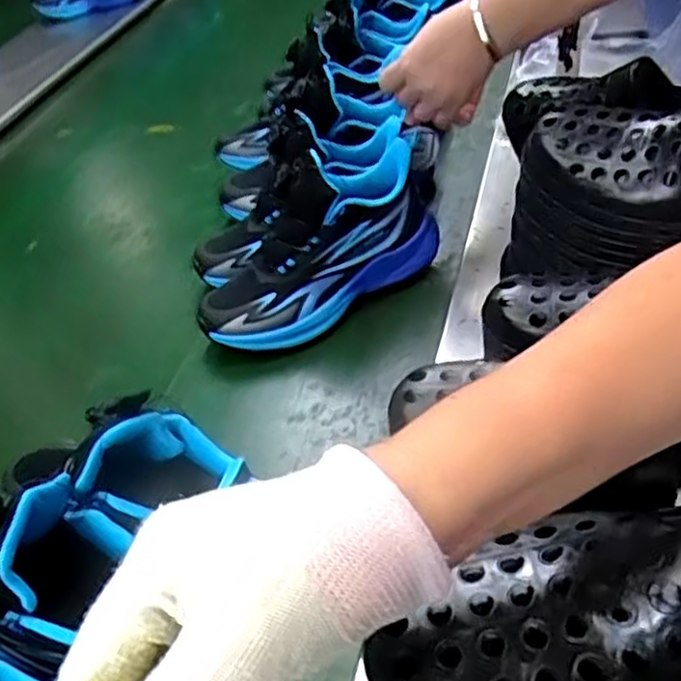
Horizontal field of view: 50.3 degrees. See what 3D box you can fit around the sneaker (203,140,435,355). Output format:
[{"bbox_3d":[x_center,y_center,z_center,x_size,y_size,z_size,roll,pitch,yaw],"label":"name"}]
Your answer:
[{"bbox_3d":[-0.019,-0.093,0.678,0.264,0.129,0.103,-36,49,-9],"label":"sneaker"}]

